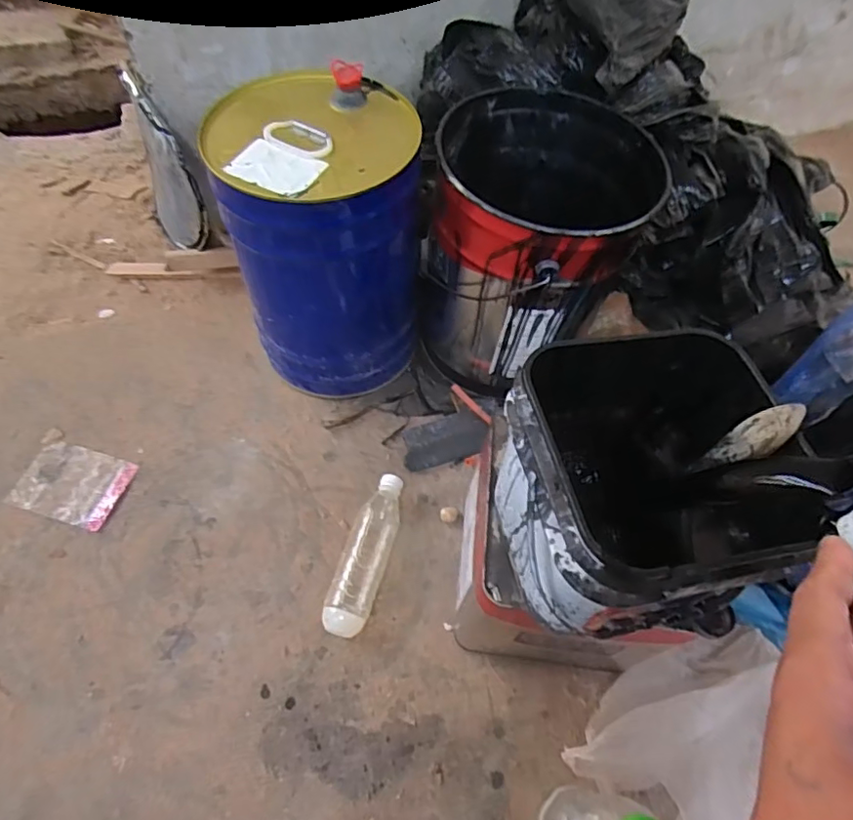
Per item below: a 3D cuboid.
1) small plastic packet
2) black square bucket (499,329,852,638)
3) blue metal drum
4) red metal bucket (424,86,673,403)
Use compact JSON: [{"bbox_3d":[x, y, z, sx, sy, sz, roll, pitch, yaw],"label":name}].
[{"bbox_3d":[-0.506,0.105,0.811,0.144,0.011,0.108,15,59,4],"label":"small plastic packet"},{"bbox_3d":[0.178,0.062,0.507,0.212,0.189,0.236,-8,58,-11],"label":"black square bucket"},{"bbox_3d":[-0.145,-0.230,0.822,0.240,0.380,0.269,-17,62,-14],"label":"blue metal drum"},{"bbox_3d":[0.145,-0.238,0.838,0.273,0.320,0.290,3,57,-4],"label":"red metal bucket"}]

